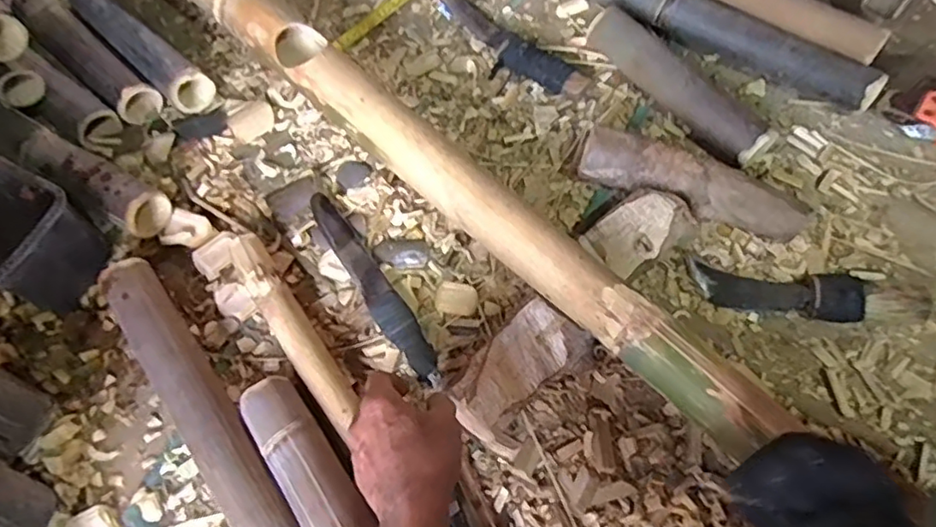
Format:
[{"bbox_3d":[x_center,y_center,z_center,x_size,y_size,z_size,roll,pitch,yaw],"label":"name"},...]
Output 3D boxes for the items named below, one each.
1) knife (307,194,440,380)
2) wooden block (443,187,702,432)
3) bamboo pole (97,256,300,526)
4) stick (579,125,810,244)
[{"bbox_3d":[-0.106,0.020,0.676,0.035,0.023,0.262,-31,69,-14],"label":"knife"},{"bbox_3d":[0.113,0.042,0.644,0.083,0.058,0.324,39,70,16],"label":"wooden block"},{"bbox_3d":[-0.229,0.178,0.578,0.052,0.044,0.477,-35,70,-14],"label":"bamboo pole"},{"bbox_3d":[0.255,-0.090,0.702,0.251,0.064,0.061,18,67,9],"label":"stick"}]

